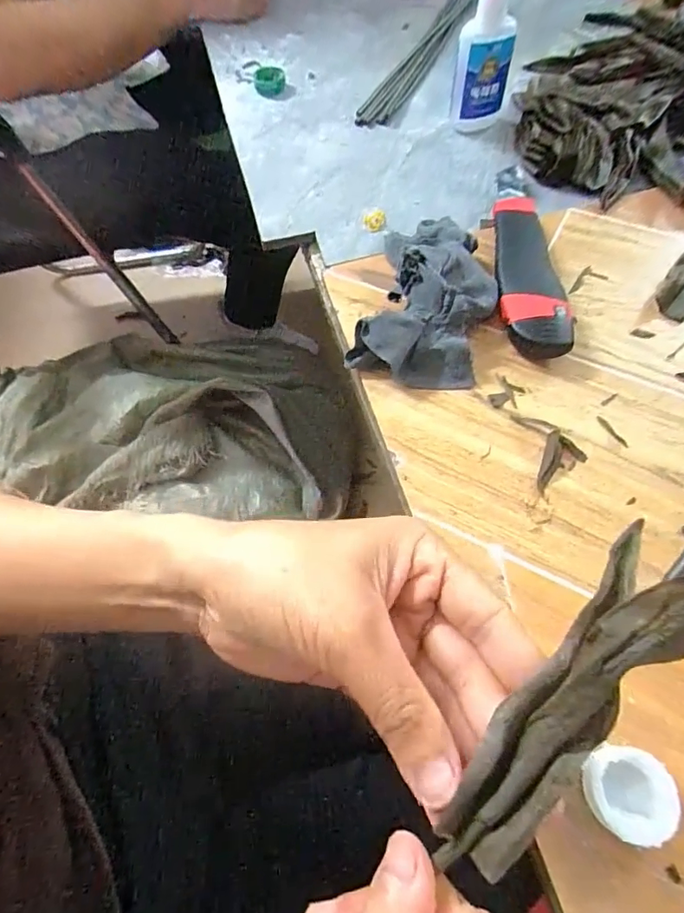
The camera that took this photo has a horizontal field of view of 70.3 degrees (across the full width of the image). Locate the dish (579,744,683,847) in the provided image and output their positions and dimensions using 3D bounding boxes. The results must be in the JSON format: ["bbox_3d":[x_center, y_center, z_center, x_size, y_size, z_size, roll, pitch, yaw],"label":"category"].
[{"bbox_3d":[0.116,0.137,0.198,0.032,0.014,0.032,-1,63,2],"label":"dish"}]

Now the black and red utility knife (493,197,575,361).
[{"bbox_3d":[0.121,-0.125,0.325,0.038,0.023,0.134,0,63,2],"label":"black and red utility knife"}]

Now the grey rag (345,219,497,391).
[{"bbox_3d":[0.058,-0.111,0.318,0.081,0.036,0.138,13,64,8],"label":"grey rag"}]

